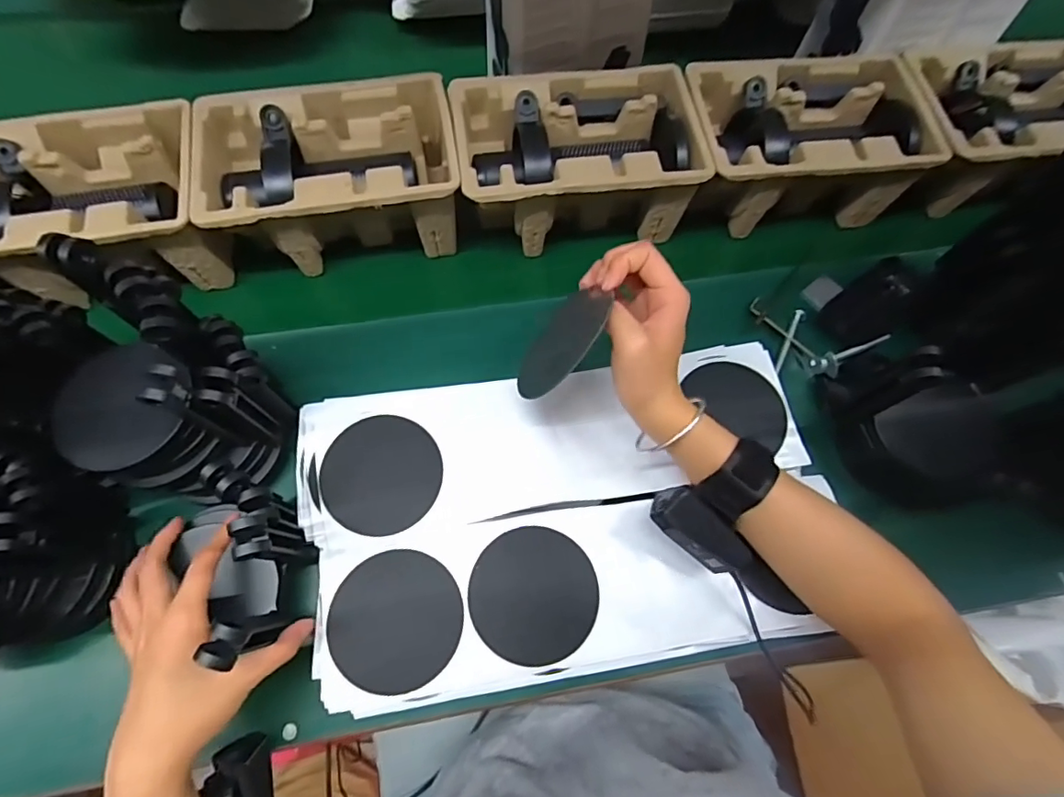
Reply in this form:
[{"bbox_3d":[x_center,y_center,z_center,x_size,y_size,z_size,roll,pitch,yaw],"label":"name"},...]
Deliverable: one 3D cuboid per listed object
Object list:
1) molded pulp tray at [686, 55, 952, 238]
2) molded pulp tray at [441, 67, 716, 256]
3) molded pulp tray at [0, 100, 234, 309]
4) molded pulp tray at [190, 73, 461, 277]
[{"bbox_3d":[0.265,-0.256,0.545,0.217,0.094,0.149,-6,69,-5],"label":"molded pulp tray"},{"bbox_3d":[0.041,-0.233,0.530,0.224,0.093,0.145,-8,69,-6],"label":"molded pulp tray"},{"bbox_3d":[-0.415,-0.168,0.492,0.239,0.097,0.146,-12,70,-7],"label":"molded pulp tray"},{"bbox_3d":[-0.186,-0.211,0.517,0.221,0.101,0.143,-11,70,-7],"label":"molded pulp tray"}]

